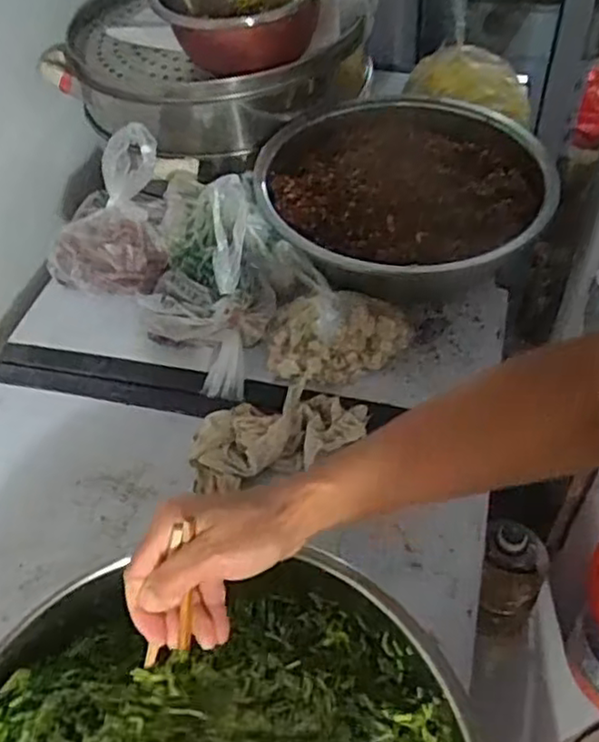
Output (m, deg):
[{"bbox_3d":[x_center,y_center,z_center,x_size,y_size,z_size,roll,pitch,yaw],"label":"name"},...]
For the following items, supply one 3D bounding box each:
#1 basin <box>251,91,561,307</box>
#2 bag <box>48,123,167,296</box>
[{"bbox_3d":[0.143,-0.236,0.934,0.378,0.098,0.413,-3,50,4],"label":"basin"},{"bbox_3d":[-0.252,-0.201,0.877,0.156,0.185,0.119,18,54,20],"label":"bag"}]

